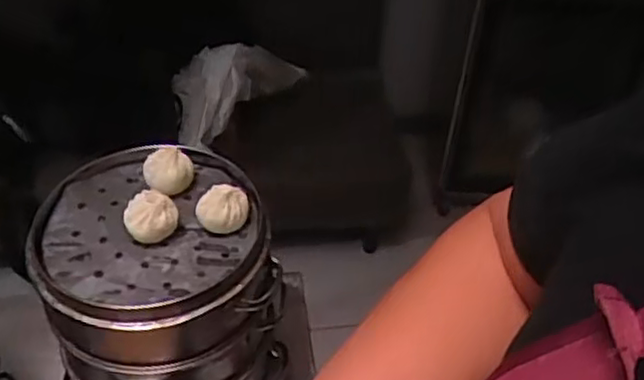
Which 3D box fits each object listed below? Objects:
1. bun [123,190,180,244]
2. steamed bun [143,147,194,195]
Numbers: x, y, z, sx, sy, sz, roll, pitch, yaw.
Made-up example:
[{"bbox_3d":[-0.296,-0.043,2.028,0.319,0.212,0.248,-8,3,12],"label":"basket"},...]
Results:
[{"bbox_3d":[-0.141,0.019,0.562,0.040,0.031,0.035,-24,49,-27],"label":"bun"},{"bbox_3d":[-0.134,-0.014,0.599,0.042,0.041,0.033,-8,43,-11],"label":"steamed bun"}]

